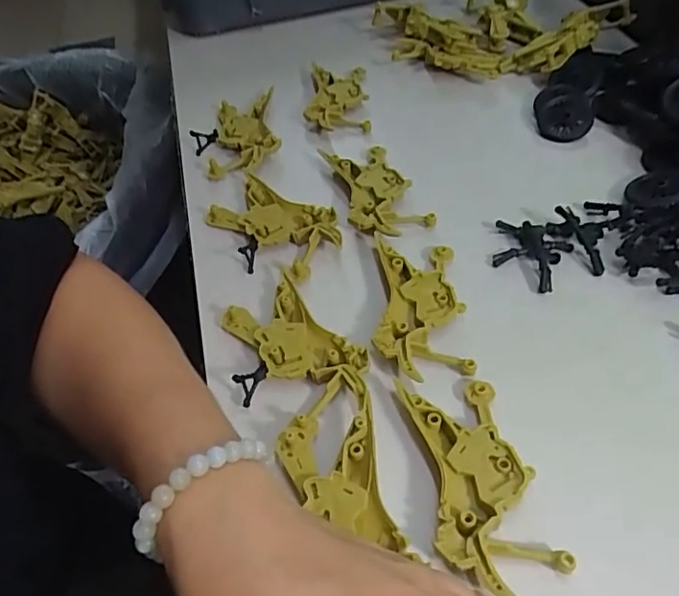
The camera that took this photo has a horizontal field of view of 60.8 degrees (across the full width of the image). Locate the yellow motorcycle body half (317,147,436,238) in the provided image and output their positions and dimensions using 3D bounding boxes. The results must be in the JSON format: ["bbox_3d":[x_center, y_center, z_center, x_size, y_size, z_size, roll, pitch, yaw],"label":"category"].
[{"bbox_3d":[0.022,-0.075,0.392,0.047,0.018,0.100,-18,49,-9],"label":"yellow motorcycle body half"}]

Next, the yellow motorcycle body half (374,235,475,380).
[{"bbox_3d":[0.044,0.000,0.325,0.047,0.012,0.105,-4,49,4],"label":"yellow motorcycle body half"}]

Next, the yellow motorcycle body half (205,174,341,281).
[{"bbox_3d":[-0.040,-0.049,0.379,0.094,0.017,0.048,33,60,30],"label":"yellow motorcycle body half"}]

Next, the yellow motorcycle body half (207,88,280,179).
[{"bbox_3d":[-0.072,-0.125,0.449,0.053,0.023,0.095,-6,49,2],"label":"yellow motorcycle body half"}]

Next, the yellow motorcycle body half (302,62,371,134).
[{"bbox_3d":[0.000,-0.162,0.471,0.050,0.021,0.090,-2,49,6],"label":"yellow motorcycle body half"}]

